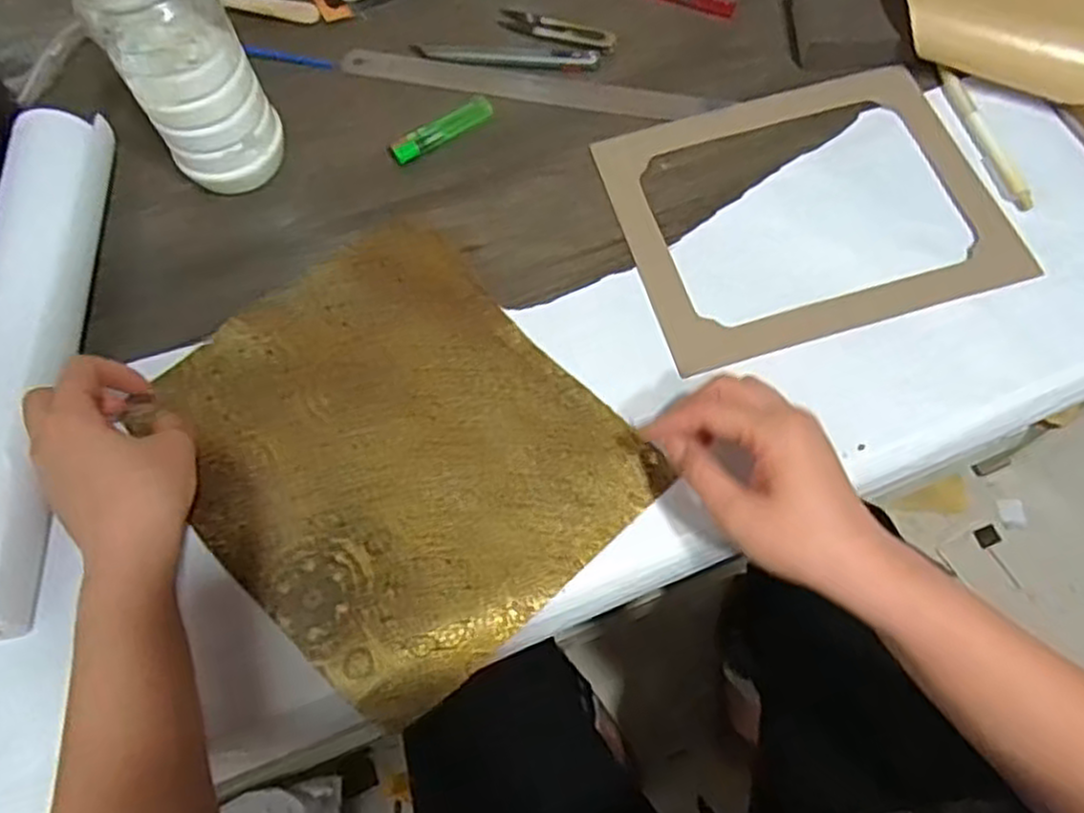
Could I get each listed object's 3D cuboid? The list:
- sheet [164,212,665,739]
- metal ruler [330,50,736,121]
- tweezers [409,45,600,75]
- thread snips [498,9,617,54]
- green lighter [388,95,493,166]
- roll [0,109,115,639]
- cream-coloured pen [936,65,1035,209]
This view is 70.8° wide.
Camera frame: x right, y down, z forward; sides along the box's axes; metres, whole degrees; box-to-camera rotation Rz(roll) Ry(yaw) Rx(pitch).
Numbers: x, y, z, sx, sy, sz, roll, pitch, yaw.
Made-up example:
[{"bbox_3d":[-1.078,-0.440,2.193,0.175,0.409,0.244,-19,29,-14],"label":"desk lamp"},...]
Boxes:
[{"bbox_3d":[-0.094,0.021,0.478,0.228,0.009,0.275,-38,71,-13],"label":"sheet"},{"bbox_3d":[-0.012,-0.247,0.592,0.297,0.004,0.029,11,61,7],"label":"metal ruler"},{"bbox_3d":[-0.030,-0.276,0.603,0.148,0.004,0.021,5,68,5],"label":"tweezers"},{"bbox_3d":[0.011,-0.304,0.614,0.099,0.006,0.025,23,70,12],"label":"thread snips"},{"bbox_3d":[-0.075,-0.208,0.572,0.083,0.009,0.017,-31,69,-10],"label":"green lighter"},{"bbox_3d":[-0.324,-0.035,0.484,0.050,0.055,0.352,-7,66,0],"label":"roll"},{"bbox_3d":[0.317,-0.195,0.546,0.012,0.006,0.132,-13,67,-3],"label":"cream-coloured pen"}]

